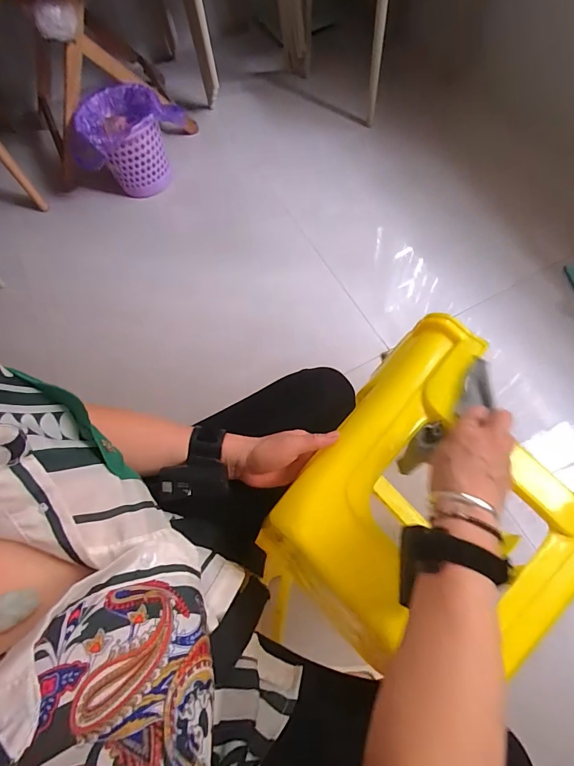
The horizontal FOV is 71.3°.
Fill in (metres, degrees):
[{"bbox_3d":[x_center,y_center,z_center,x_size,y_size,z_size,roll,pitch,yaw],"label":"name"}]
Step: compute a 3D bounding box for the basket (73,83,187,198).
[{"bbox_3d":[-0.455,-0.694,1.180,0.214,0.219,0.272,31,72,15],"label":"basket"}]

